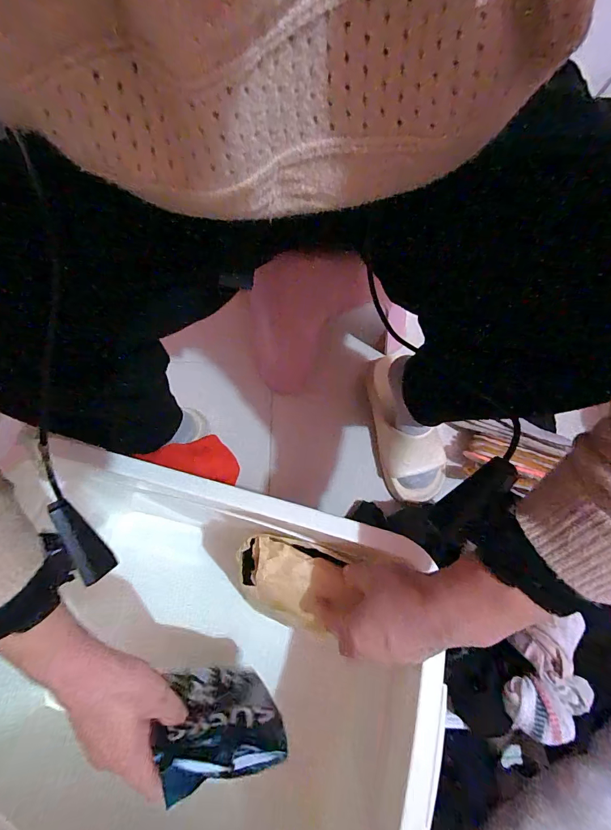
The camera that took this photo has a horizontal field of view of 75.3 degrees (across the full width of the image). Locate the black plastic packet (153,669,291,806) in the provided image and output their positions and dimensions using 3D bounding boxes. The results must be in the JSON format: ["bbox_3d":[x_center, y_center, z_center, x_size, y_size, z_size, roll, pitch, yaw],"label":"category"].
[{"bbox_3d":[-0.086,0.287,0.382,0.105,0.151,0.026,5,83,-18],"label":"black plastic packet"}]

